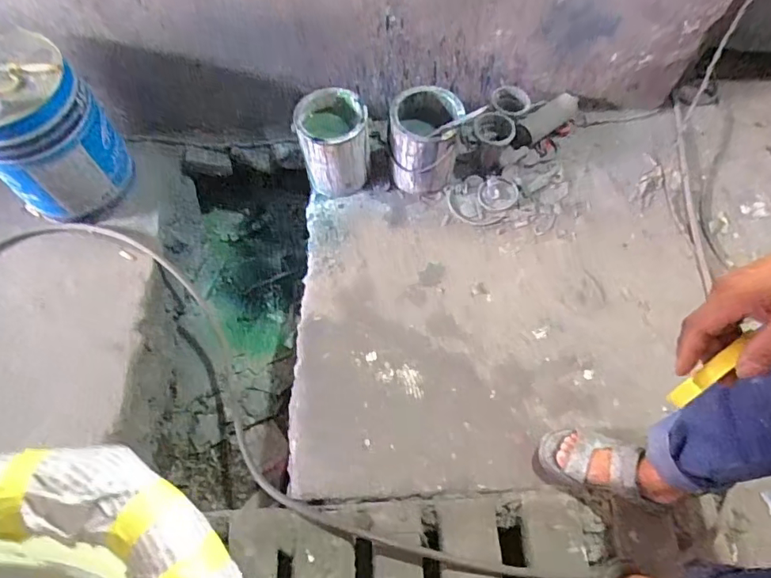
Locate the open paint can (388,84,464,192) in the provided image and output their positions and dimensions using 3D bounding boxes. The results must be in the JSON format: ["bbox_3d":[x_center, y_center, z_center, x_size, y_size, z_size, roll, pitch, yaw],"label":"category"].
[{"bbox_3d":[0.089,-0.350,1.185,0.151,0.206,0.156,0,63,0],"label":"open paint can"}]

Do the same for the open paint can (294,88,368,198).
[{"bbox_3d":[-0.123,-0.346,1.202,0.163,0.181,0.168,-9,64,-4],"label":"open paint can"}]

